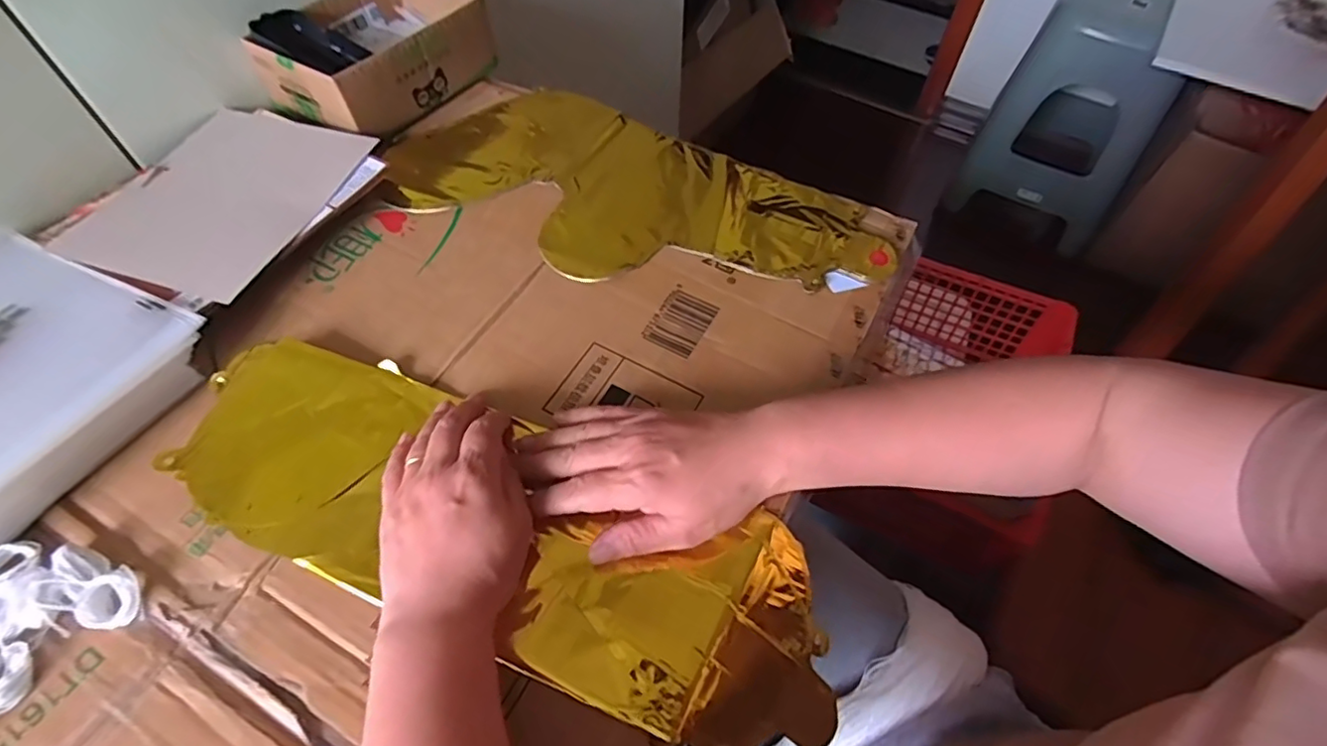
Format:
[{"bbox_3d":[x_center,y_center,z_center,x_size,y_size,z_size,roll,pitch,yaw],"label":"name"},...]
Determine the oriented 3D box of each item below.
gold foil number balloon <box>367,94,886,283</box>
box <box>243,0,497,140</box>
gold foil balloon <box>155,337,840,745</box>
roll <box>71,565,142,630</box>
[{"bbox_3d":[-0.032,-0.154,0.522,0.431,0.015,0.191,24,59,15],"label":"gold foil number balloon"},{"bbox_3d":[-0.272,-0.306,0.578,0.137,0.068,0.185,30,60,19],"label":"box"},{"bbox_3d":[-0.092,0.097,0.374,0.420,0.045,0.137,23,58,8],"label":"gold foil balloon"},{"bbox_3d":[-0.295,0.122,0.323,0.028,0.010,0.029,0,55,0],"label":"roll"}]

